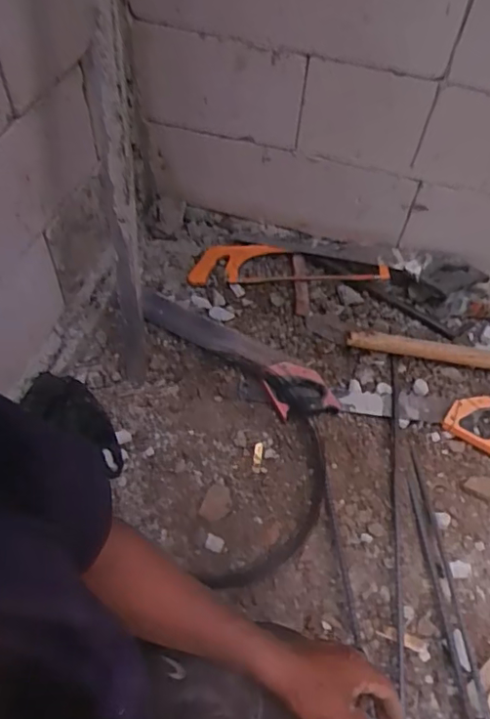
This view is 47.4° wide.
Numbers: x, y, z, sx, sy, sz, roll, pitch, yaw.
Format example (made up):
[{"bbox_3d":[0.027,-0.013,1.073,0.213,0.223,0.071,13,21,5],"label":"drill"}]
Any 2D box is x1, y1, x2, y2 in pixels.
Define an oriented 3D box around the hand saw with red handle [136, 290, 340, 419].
[{"bbox_3d":[-0.026,-0.021,1.139,0.473,0.025,0.101,35,59,20],"label":"hand saw with red handle"}]

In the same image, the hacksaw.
[{"bbox_3d":[0.101,-0.223,1.279,0.451,0.035,0.126,3,53,-2],"label":"hacksaw"}]

